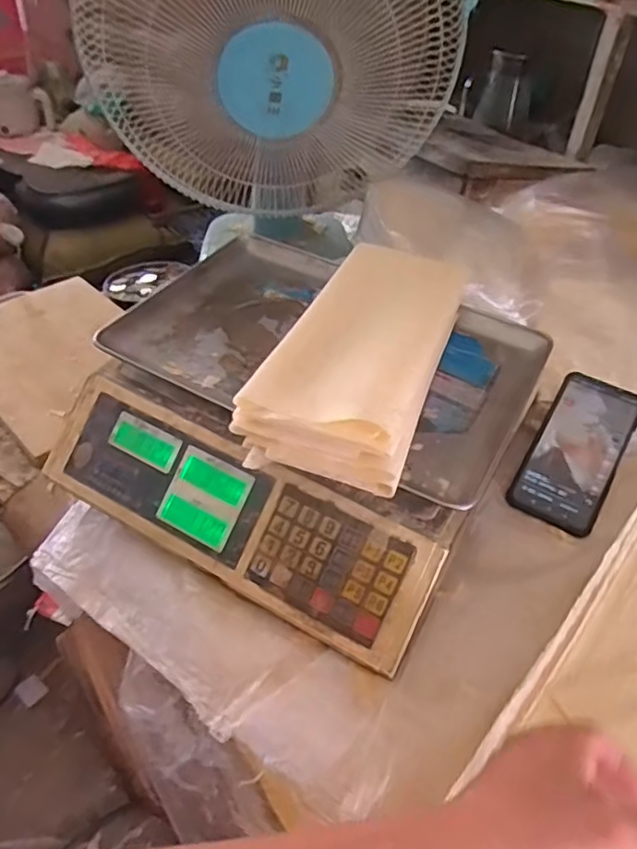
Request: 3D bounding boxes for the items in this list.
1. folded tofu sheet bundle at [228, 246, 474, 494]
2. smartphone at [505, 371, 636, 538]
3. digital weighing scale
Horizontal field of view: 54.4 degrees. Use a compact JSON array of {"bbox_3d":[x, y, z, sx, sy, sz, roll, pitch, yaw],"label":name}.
[{"bbox_3d":[0.034,-0.058,0.470,0.112,0.053,0.227,16,44,13],"label":"folded tofu sheet bundle"},{"bbox_3d":[0.239,0.022,0.571,0.075,0.010,0.156,25,70,22],"label":"smartphone"},{"bbox_3d":[-0.012,-0.018,0.539,0.333,0.101,0.309,23,46,20],"label":"digital weighing scale"}]

